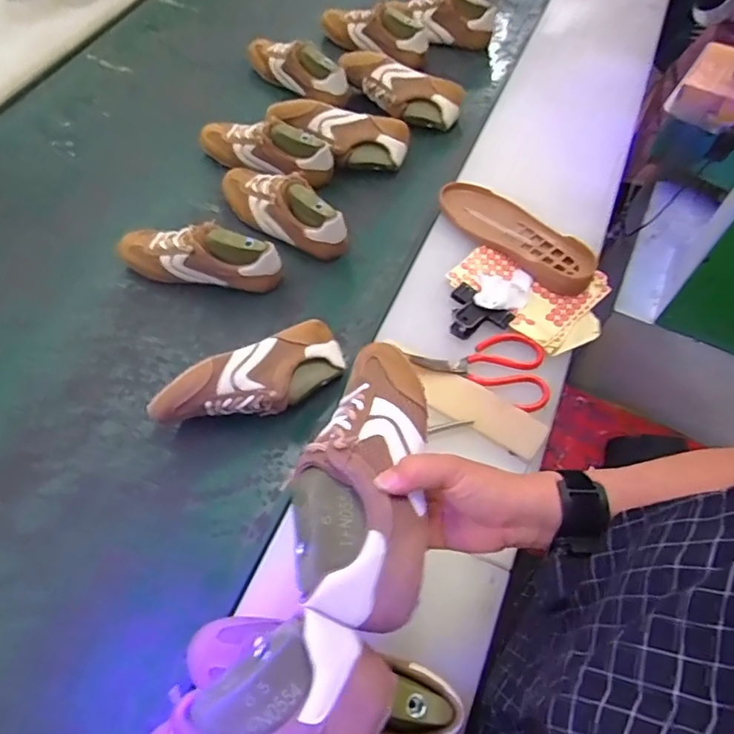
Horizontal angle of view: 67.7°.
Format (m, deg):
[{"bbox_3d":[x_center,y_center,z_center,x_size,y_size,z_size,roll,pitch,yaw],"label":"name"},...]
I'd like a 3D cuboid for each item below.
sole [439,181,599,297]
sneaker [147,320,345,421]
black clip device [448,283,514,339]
[{"bbox_3d":[0.216,-0.199,0.804,0.259,0.027,0.080,40,66,20],"label":"sole"},{"bbox_3d":[-0.143,0.022,0.694,0.234,0.081,0.077,-26,62,-18],"label":"sneaker"},{"bbox_3d":[0.142,-0.070,0.736,0.087,0.021,0.074,38,65,19],"label":"black clip device"}]

